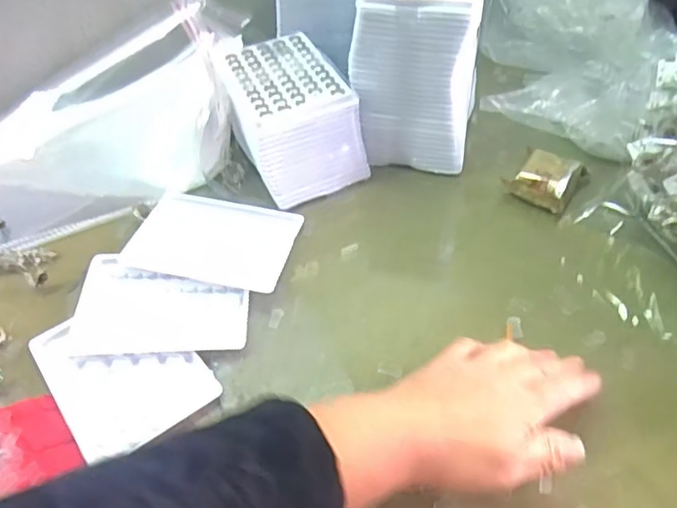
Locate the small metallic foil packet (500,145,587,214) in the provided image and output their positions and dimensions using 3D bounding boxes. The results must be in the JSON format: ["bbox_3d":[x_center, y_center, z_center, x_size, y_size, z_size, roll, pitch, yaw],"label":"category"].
[{"bbox_3d":[0.182,-0.070,0.496,0.055,0.023,0.059,27,57,26],"label":"small metallic foil packet"}]

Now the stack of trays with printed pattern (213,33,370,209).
[{"bbox_3d":[-0.049,-0.129,0.525,0.103,0.083,0.141,-20,50,-11],"label":"stack of trays with printed pattern"}]

